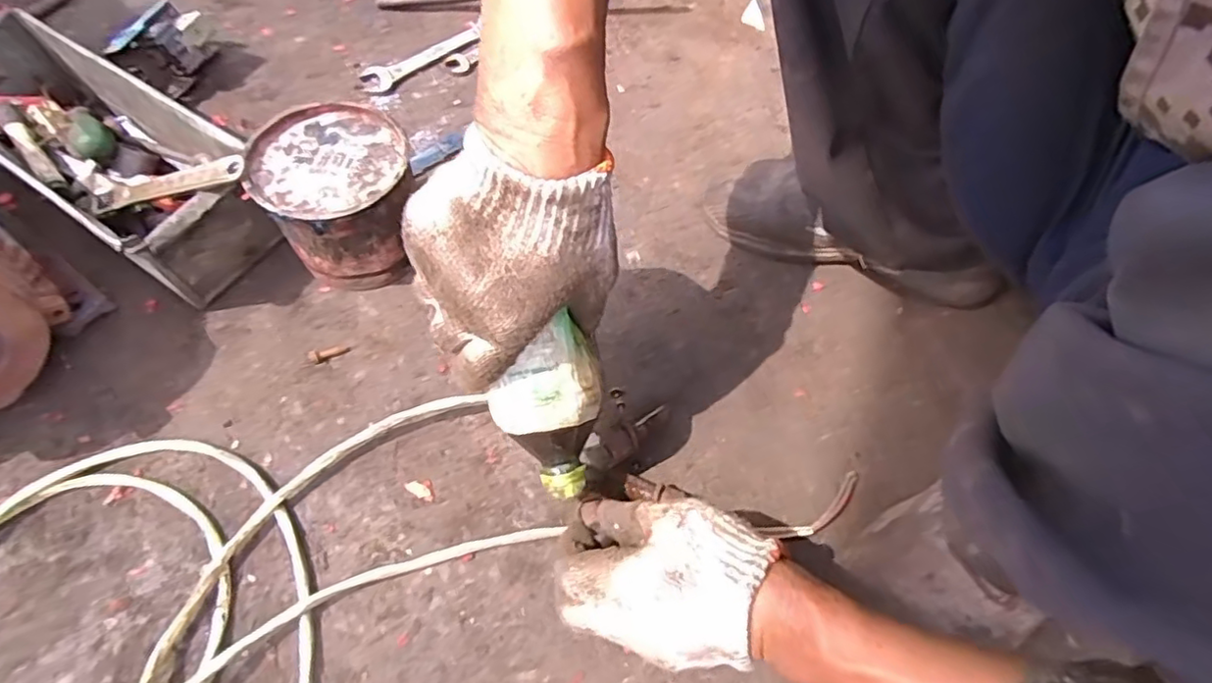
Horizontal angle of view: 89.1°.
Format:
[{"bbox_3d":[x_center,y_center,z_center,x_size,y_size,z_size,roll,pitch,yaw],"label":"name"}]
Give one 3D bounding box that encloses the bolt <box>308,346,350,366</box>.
[{"bbox_3d":[-0.233,0.011,0.519,0.031,0.007,0.011,-15,64,-27],"label":"bolt"}]

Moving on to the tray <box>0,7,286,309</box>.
[{"bbox_3d":[-0.436,-0.163,0.541,0.330,0.106,0.122,32,67,13],"label":"tray"}]

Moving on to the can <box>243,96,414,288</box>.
[{"bbox_3d":[-0.220,-0.121,0.525,0.114,0.107,0.115,-19,66,-11],"label":"can"}]

